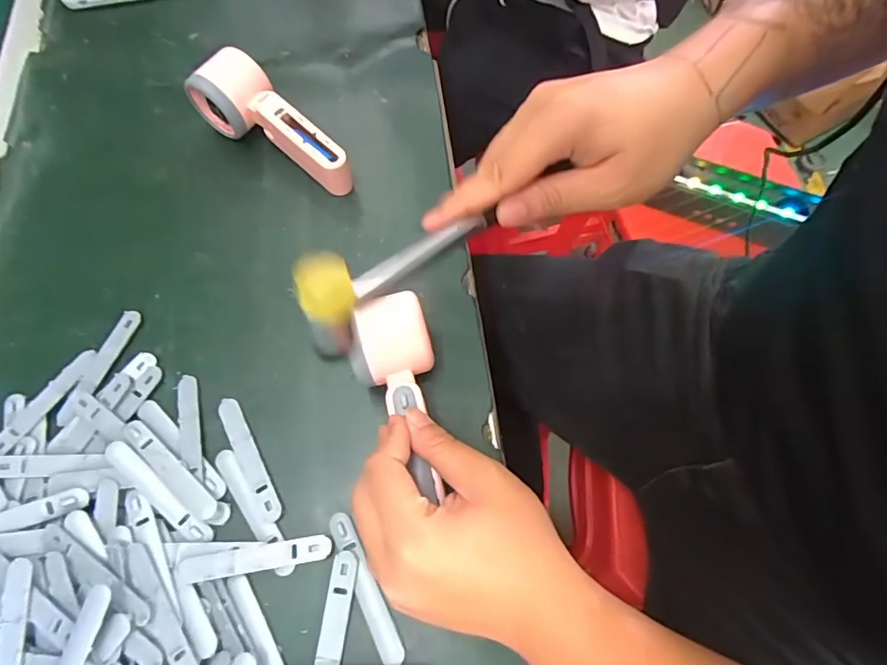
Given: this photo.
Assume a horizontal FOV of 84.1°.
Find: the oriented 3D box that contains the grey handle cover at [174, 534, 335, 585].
[{"bbox_3d":[-0.121,0.144,0.315,0.094,0.010,0.016,-9,68,0],"label":"grey handle cover"}]

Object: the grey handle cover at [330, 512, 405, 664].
[{"bbox_3d":[-0.050,0.160,0.311,0.014,0.007,0.094,-28,70,-7],"label":"grey handle cover"}]

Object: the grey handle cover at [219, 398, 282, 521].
[{"bbox_3d":[-0.137,0.087,0.344,0.015,0.004,0.094,-30,70,-8],"label":"grey handle cover"}]

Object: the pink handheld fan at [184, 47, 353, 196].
[{"bbox_3d":[-0.146,-0.174,0.419,0.153,0.059,0.057,42,77,17],"label":"pink handheld fan"}]

